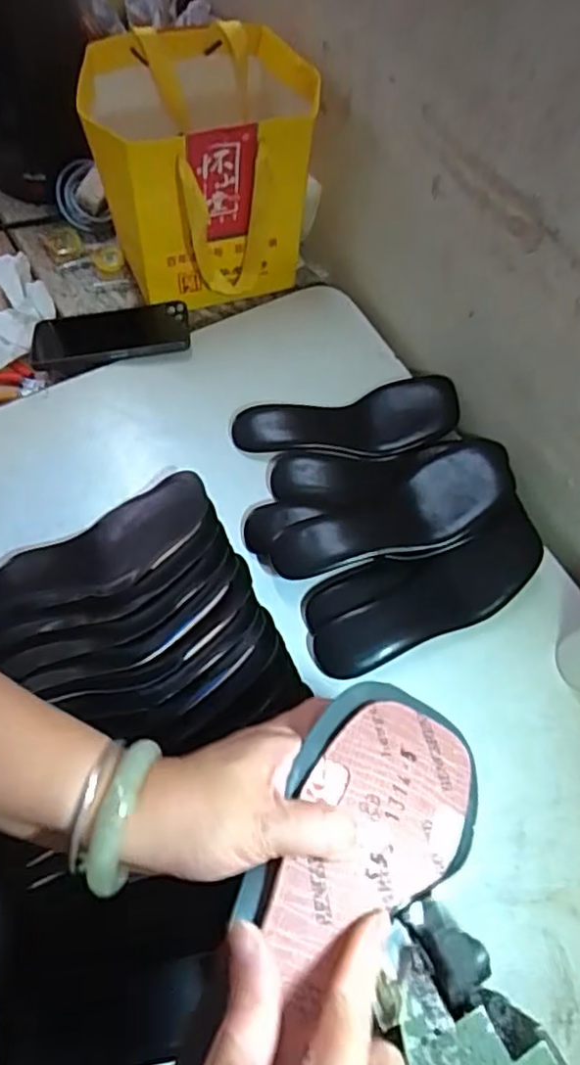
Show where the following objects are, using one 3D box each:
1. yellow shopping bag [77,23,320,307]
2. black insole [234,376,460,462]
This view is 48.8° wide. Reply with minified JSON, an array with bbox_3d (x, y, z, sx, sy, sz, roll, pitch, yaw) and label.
[{"bbox_3d":[-0.079,-0.361,0.647,0.207,0.187,0.171,-4,63,-3],"label":"yellow shopping bag"},{"bbox_3d":[0.056,-0.107,0.617,0.214,0.016,0.078,-11,63,-7],"label":"black insole"}]

